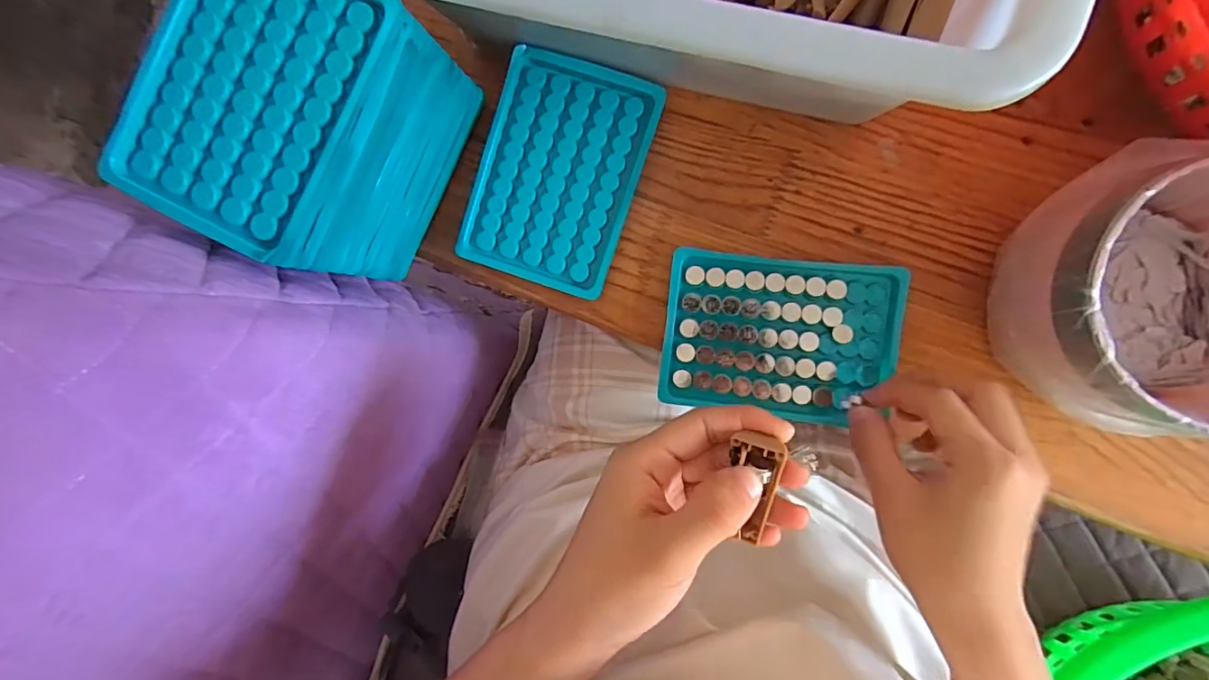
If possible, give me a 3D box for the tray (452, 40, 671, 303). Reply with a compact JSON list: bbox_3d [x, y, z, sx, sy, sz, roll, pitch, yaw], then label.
[{"bbox_3d":[-0.028,-0.101,0.329,0.095,0.019,0.131,19,95,7],"label":"tray"}]

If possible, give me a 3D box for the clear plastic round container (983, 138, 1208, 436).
[{"bbox_3d":[0.259,-0.020,0.251,0.114,0.084,0.113,0,93,8],"label":"clear plastic round container"}]

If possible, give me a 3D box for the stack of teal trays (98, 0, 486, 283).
[{"bbox_3d":[-0.151,-0.112,0.285,0.091,0.112,0.127,27,96,6],"label":"stack of teal trays"}]

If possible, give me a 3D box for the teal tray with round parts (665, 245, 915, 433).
[{"bbox_3d":[0.103,-0.002,0.316,0.130,0.008,0.094,7,93,8],"label":"teal tray with round parts"}]

